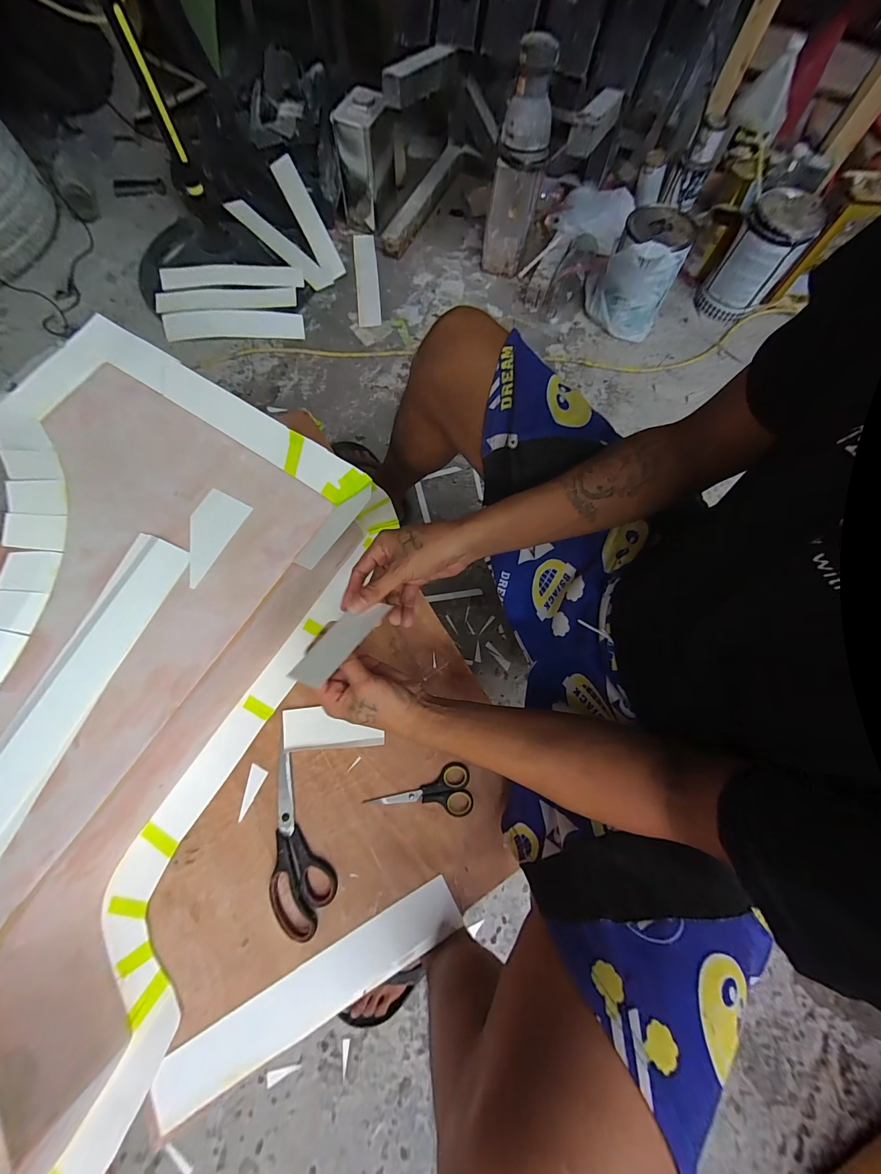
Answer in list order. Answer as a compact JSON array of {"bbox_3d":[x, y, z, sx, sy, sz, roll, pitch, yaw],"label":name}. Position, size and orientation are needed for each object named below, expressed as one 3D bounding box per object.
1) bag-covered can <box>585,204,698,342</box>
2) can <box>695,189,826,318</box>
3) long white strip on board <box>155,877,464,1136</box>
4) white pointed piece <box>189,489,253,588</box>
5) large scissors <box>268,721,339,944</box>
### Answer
[{"bbox_3d":[0.493,-0.798,0.960,0.185,0.212,0.169,5,73,0],"label":"bag-covered can"},{"bbox_3d":[0.818,-0.848,0.977,0.160,0.217,0.172,34,75,9],"label":"can"},{"bbox_3d":[-0.139,0.460,0.426,0.351,0.010,0.060,-27,76,-10],"label":"long white strip on board"},{"bbox_3d":[-0.275,-0.061,0.440,0.057,0.005,0.109,24,74,6],"label":"white pointed piece"},{"bbox_3d":[-0.169,0.306,0.469,0.078,0.011,0.215,-2,73,-2],"label":"large scissors"}]

